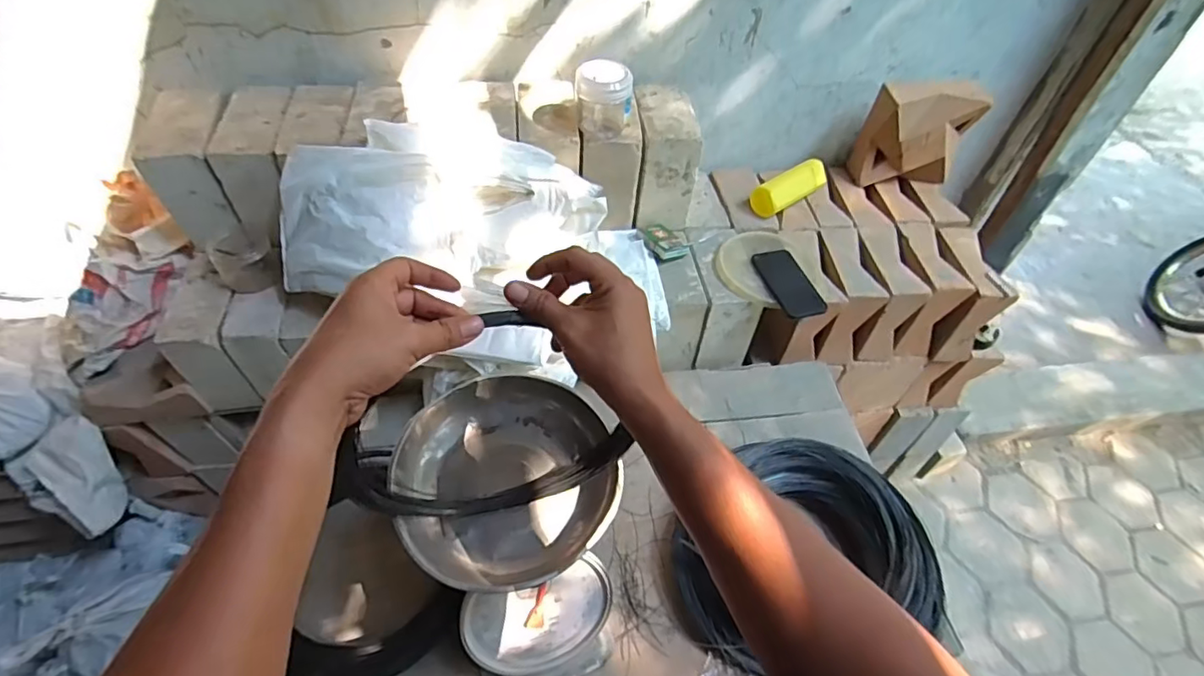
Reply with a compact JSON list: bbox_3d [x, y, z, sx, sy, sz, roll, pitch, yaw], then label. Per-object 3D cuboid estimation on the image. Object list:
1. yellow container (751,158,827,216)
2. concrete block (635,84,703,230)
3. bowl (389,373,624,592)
[{"bbox_3d":[0.389,-0.312,1.195,0.189,0.073,0.066,-33,58,-28],"label":"yellow container"},{"bbox_3d":[0.116,-0.357,1.111,0.093,0.181,0.206,-2,49,-5],"label":"concrete block"},{"bbox_3d":[-0.104,0.153,0.635,0.229,0.077,0.237,2,49,-2],"label":"bowl"}]

